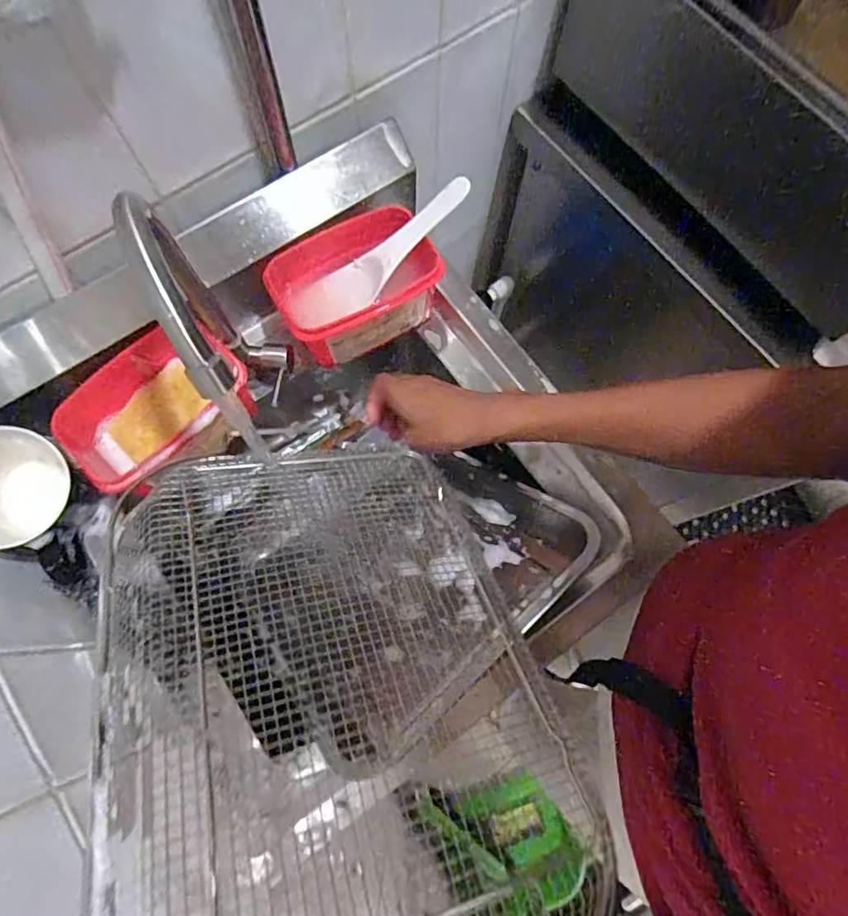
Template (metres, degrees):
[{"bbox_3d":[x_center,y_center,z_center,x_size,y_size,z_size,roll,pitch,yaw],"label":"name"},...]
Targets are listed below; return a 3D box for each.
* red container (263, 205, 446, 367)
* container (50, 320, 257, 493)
[{"bbox_3d":[-0.067,-0.170,0.548,0.157,0.082,0.105,-30,77,-9],"label":"red container"},{"bbox_3d":[-0.249,-0.047,0.503,0.118,0.057,0.164,39,77,9],"label":"container"}]

